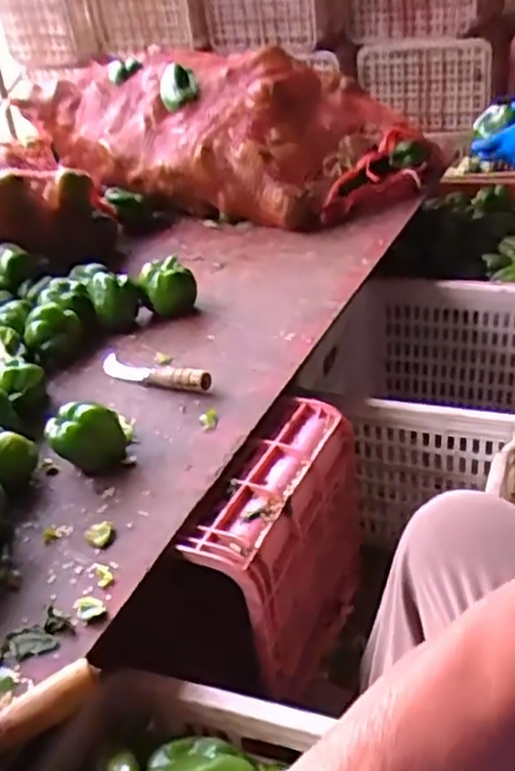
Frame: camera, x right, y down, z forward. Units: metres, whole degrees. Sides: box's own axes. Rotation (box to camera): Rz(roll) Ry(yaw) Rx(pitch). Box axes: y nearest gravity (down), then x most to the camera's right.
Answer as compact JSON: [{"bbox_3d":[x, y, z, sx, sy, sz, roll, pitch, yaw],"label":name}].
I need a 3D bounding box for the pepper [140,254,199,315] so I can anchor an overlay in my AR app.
[{"bbox_3d":[-0.129,-0.138,1.055,0.081,0.076,0.063,-8,34,-5],"label":"pepper"}]

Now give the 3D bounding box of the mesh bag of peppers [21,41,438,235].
[{"bbox_3d":[-0.074,-0.511,1.427,0.721,0.217,0.383,23,43,35],"label":"mesh bag of peppers"}]

